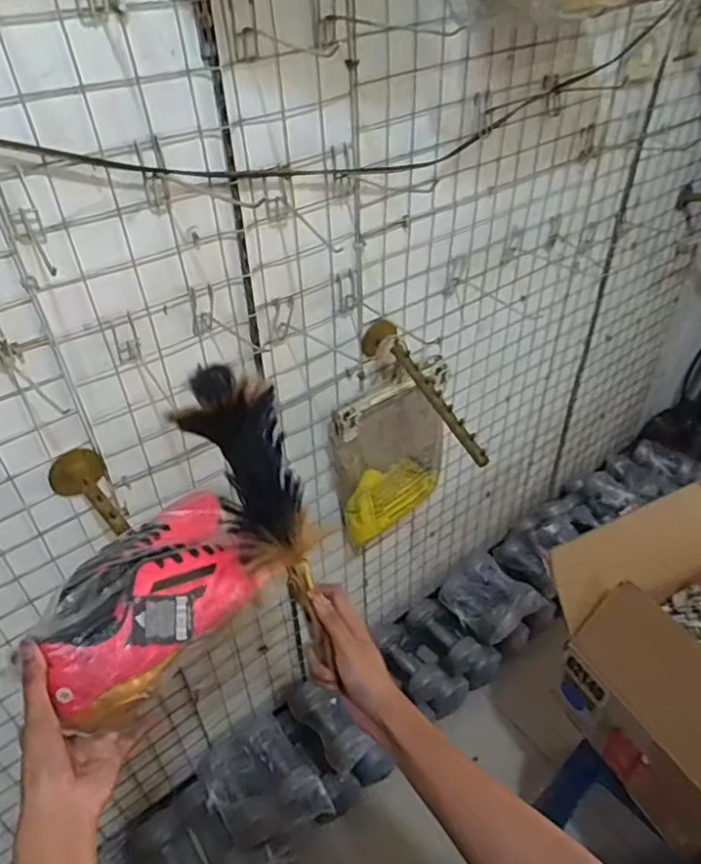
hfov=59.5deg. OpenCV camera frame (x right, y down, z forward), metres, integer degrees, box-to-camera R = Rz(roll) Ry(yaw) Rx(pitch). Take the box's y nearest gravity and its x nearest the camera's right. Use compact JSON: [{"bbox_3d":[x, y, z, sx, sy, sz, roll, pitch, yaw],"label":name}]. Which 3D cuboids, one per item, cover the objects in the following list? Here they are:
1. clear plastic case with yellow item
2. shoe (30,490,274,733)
[{"bbox_3d":[0.078,0.039,1.140,0.249,0.315,0.066,-26,46,-27],"label":"clear plastic case with yellow item"},{"bbox_3d":[-0.192,0.132,0.555,0.140,0.076,0.210,27,47,30],"label":"shoe"}]

